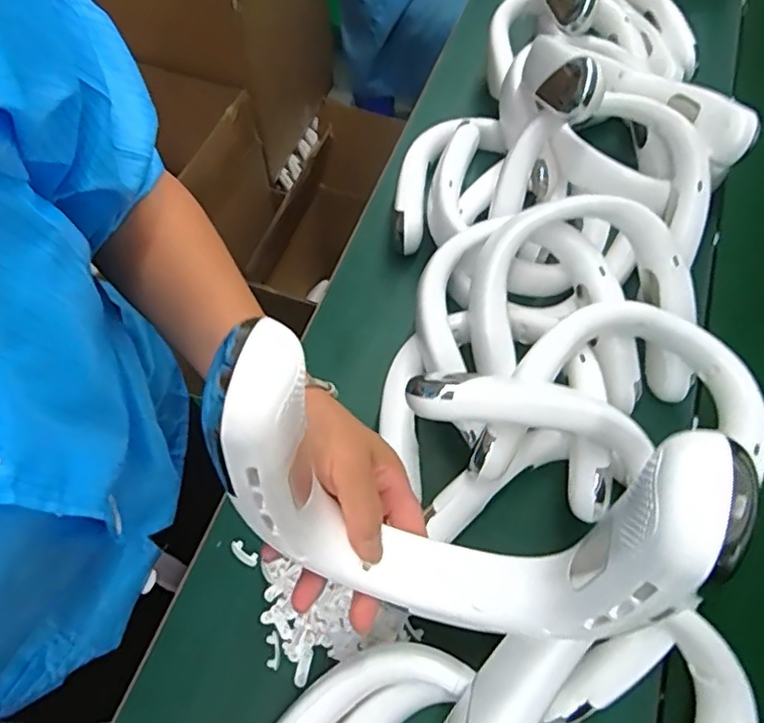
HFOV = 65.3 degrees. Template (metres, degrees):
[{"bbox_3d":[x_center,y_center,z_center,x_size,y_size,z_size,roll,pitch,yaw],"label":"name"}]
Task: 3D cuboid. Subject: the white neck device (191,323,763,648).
[{"bbox_3d":[0.028,0.073,0.274,0.186,0.184,0.056,14,63,9],"label":"white neck device"}]

